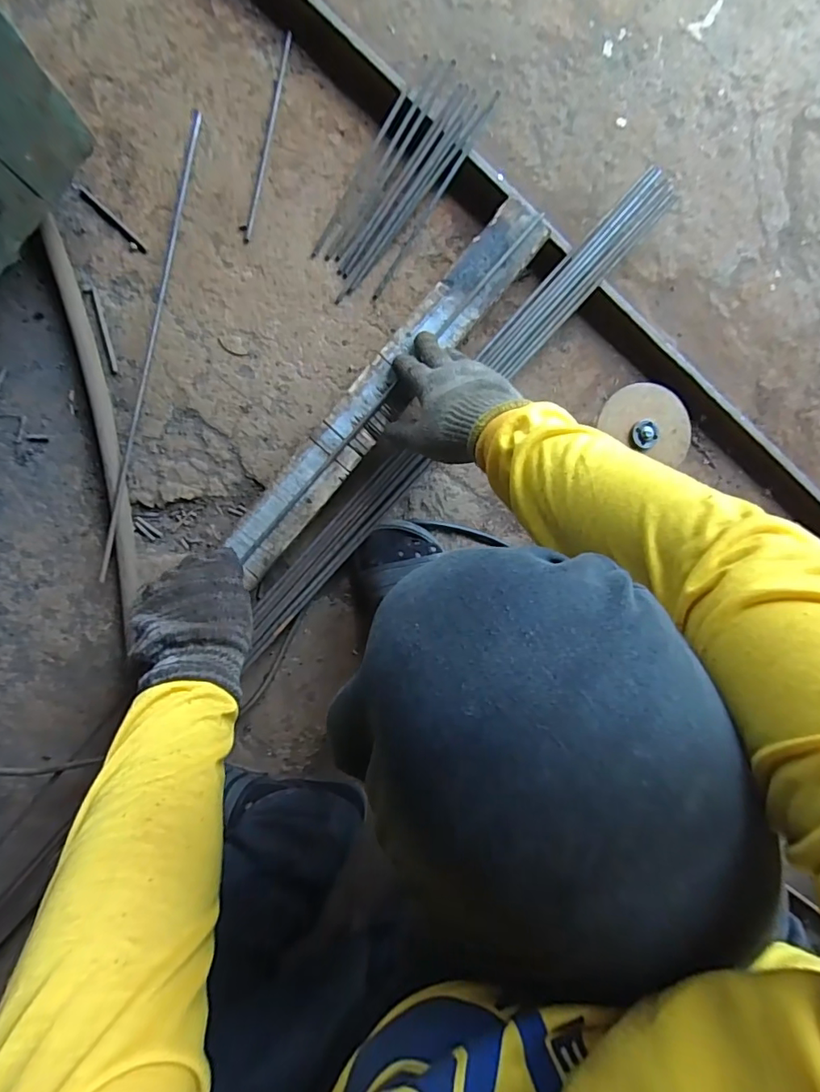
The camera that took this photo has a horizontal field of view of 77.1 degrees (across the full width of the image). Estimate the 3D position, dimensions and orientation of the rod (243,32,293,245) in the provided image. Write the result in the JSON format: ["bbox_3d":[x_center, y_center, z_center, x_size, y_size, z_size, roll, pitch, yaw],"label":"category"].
[{"bbox_3d":[-0.157,-0.446,0.565,0.009,0.010,0.220,13,92,-7],"label":"rod"}]

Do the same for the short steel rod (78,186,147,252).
[{"bbox_3d":[-0.321,-0.353,0.556,0.092,0.004,0.009,43,88,-7],"label":"short steel rod"}]

